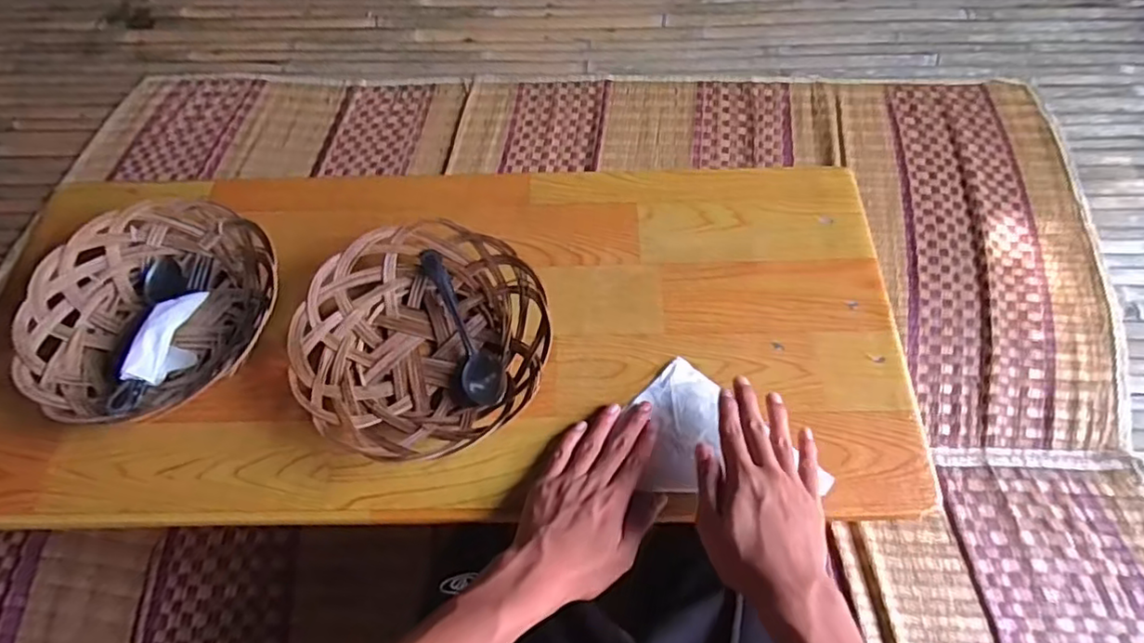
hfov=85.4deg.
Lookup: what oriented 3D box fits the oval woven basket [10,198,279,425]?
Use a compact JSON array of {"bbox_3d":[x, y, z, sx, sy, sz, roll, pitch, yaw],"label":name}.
[{"bbox_3d":[-0.414,-0.013,0.616,0.237,0.053,0.235,12,64,12],"label":"oval woven basket"}]

